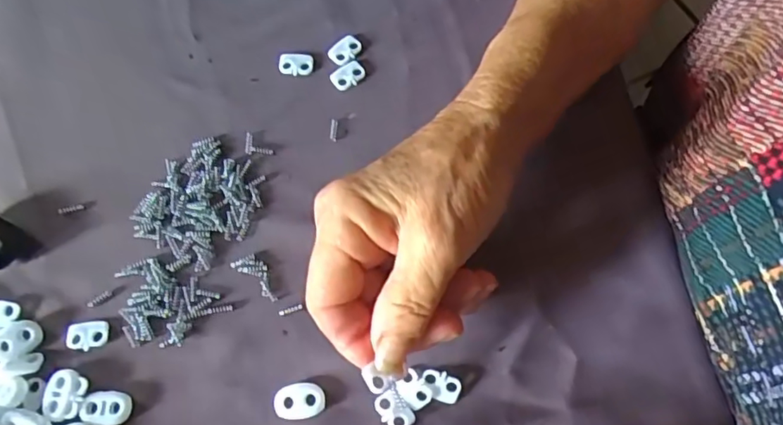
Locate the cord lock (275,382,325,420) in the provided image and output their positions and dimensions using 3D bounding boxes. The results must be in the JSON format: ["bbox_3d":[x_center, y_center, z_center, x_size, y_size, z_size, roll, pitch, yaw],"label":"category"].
[{"bbox_3d":[-0.042,0.086,0.254,0.023,0.004,0.015,-3,71,-1],"label":"cord lock"}]

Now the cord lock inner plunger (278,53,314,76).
[{"bbox_3d":[-0.053,-0.083,0.309,0.019,0.004,0.012,-2,71,-1],"label":"cord lock inner plunger"}]

